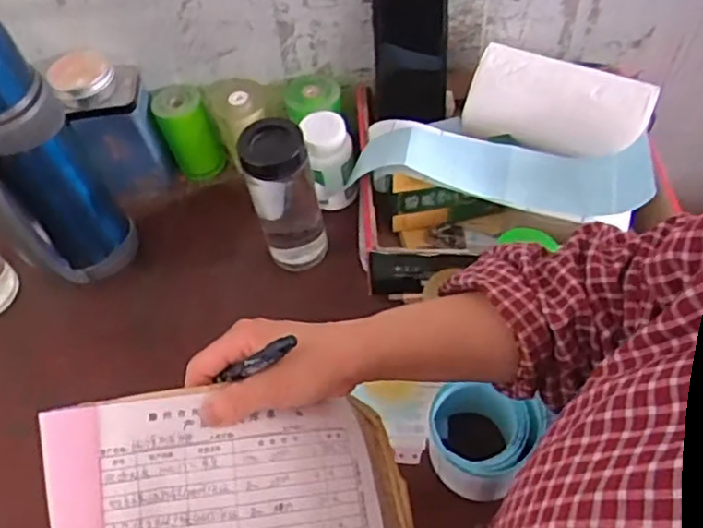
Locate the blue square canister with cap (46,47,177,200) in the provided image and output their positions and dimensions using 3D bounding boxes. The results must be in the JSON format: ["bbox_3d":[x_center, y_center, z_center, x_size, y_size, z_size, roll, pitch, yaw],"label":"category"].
[{"bbox_3d":[-0.277,-0.165,0.780,0.093,0.177,0.083,-18,57,-7],"label":"blue square canister with cap"}]

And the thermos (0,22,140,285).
[{"bbox_3d":[-0.313,-0.096,0.639,0.105,0.294,0.077,-39,62,-19],"label":"thermos"}]

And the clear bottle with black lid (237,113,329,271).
[{"bbox_3d":[-0.069,-0.068,0.688,0.068,0.177,0.064,-11,56,-3],"label":"clear bottle with black lid"}]

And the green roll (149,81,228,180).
[{"bbox_3d":[-0.196,-0.158,0.800,0.057,0.101,0.060,-2,56,3],"label":"green roll"}]

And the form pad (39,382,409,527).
[{"bbox_3d":[-0.071,0.147,0.414,0.211,0.033,0.138,-6,78,-14],"label":"form pad"}]

